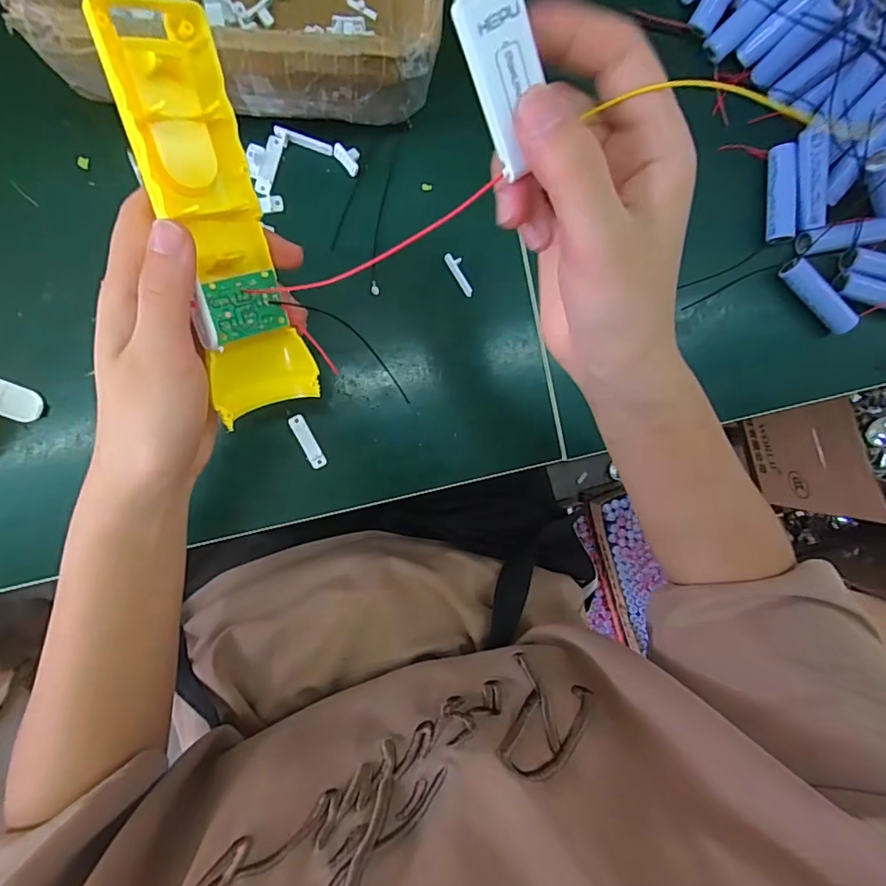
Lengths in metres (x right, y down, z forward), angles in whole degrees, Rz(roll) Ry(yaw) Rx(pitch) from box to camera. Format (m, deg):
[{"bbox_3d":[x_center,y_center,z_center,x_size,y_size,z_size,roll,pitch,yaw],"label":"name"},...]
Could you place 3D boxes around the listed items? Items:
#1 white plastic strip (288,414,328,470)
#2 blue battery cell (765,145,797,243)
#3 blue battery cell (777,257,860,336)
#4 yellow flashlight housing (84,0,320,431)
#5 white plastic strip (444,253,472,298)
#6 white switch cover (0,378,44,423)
[{"bbox_3d":[-0.089,-0.001,0.340,0.009,0.005,0.038,-28,98,-6],"label":"white plastic strip"},{"bbox_3d":[0.244,-0.179,0.373,0.018,0.019,0.065,-4,95,-9],"label":"blue battery cell"},{"bbox_3d":[0.276,-0.106,0.375,0.064,0.018,0.018,45,87,-9],"label":"blue battery cell"},{"bbox_3d":[-0.096,-0.092,0.222,0.042,0.023,0.160,-14,114,-8],"label":"yellow flashlight housing"},{"bbox_3d":[0.012,-0.113,0.345,0.009,0.006,0.031,-35,98,-5],"label":"white plastic strip"},{"bbox_3d":[-0.269,-0.028,0.312,0.049,0.007,0.020,21,90,-10],"label":"white switch cover"}]

